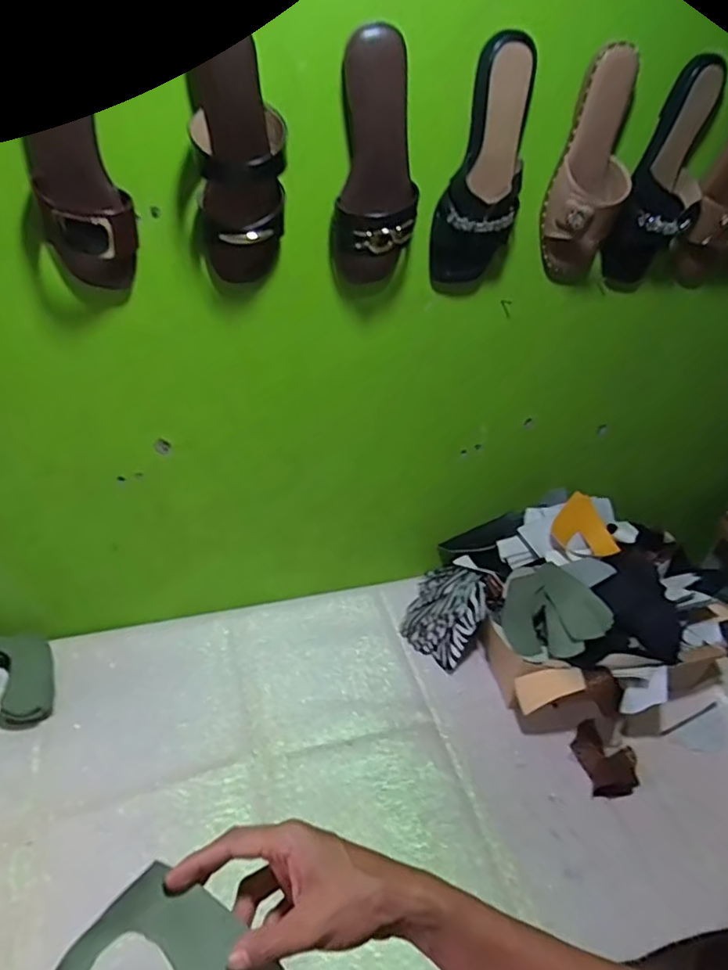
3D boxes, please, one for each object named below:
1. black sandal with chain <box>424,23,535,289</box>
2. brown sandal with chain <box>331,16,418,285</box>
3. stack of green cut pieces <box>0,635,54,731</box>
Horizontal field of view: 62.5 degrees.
[{"bbox_3d":[0.134,-0.349,0.681,0.098,0.244,0.066,7,36,3],"label":"black sandal with chain"},{"bbox_3d":[0.014,-0.338,0.646,0.087,0.239,0.067,4,36,-1],"label":"brown sandal with chain"},{"bbox_3d":[-0.530,0.280,0.851,0.154,0.060,0.133,-7,38,-16],"label":"stack of green cut pieces"}]

